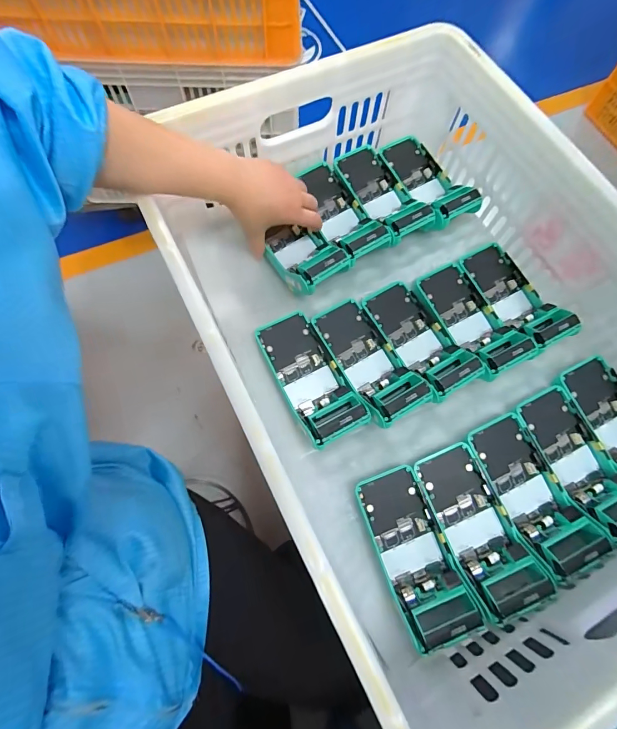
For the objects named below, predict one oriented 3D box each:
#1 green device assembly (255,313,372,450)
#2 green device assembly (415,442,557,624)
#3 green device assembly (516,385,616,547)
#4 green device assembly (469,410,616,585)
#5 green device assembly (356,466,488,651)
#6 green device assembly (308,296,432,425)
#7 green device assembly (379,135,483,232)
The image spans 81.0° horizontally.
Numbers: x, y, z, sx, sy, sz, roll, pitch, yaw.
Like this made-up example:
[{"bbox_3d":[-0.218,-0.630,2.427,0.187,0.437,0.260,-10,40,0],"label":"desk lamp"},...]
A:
[{"bbox_3d":[0.002,0.014,0.448,0.079,0.045,0.172,-26,74,-11],"label":"green device assembly"},{"bbox_3d":[0.184,0.174,0.394,0.070,0.049,0.161,-20,73,-9],"label":"green device assembly"},{"bbox_3d":[0.317,0.107,0.419,0.076,0.042,0.162,-22,73,-9],"label":"green device assembly"},{"bbox_3d":[0.252,0.143,0.407,0.074,0.044,0.166,-20,73,-9],"label":"green device assembly"},{"bbox_3d":[0.113,0.200,0.388,0.077,0.041,0.167,-19,72,-8],"label":"green device assembly"},{"bbox_3d":[0.077,-0.008,0.455,0.075,0.044,0.167,-26,74,-11],"label":"green device assembly"},{"bbox_3d":[0.179,-0.283,0.557,0.090,0.049,0.180,-21,61,-9],"label":"green device assembly"}]

